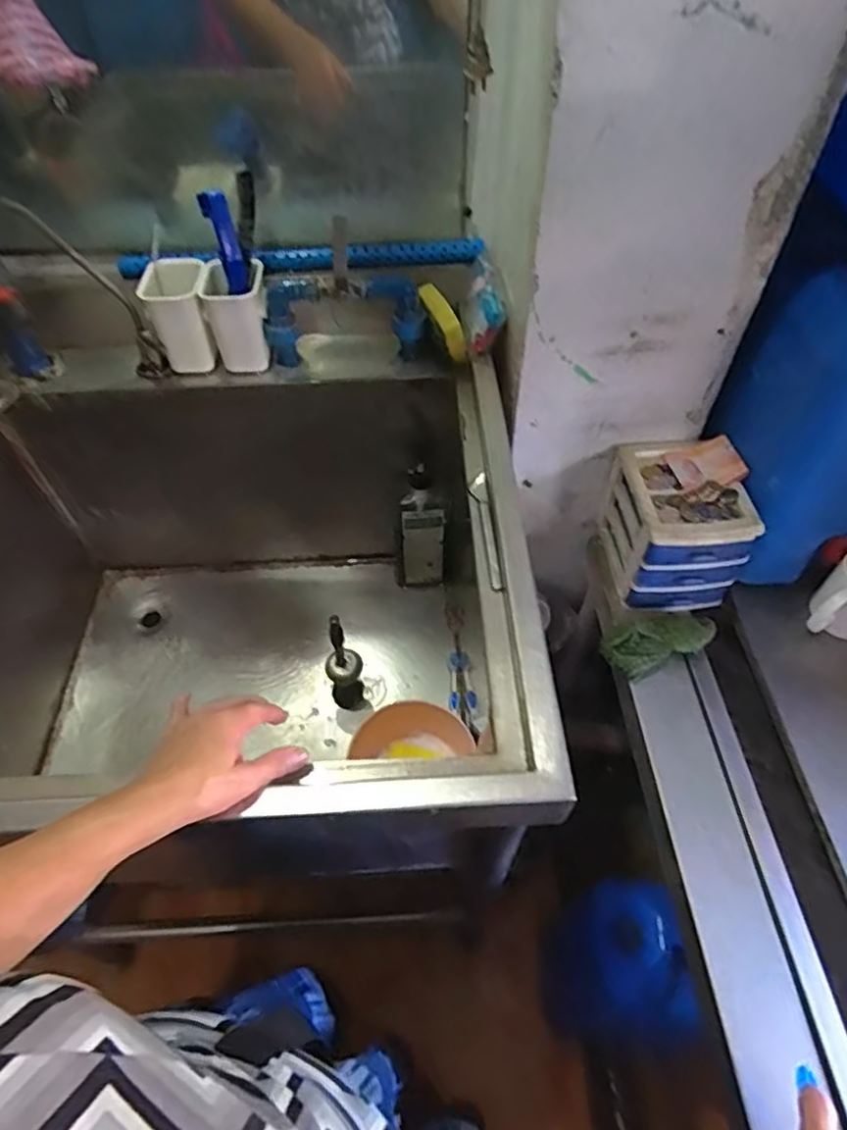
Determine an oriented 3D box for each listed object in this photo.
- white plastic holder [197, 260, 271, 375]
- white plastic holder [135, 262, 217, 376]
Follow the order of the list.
[{"bbox_3d":[-0.232,-0.309,0.829,0.071,0.121,0.077,-3,53,-1],"label":"white plastic holder"},{"bbox_3d":[-0.303,-0.309,0.826,0.073,0.117,0.082,-6,53,-4],"label":"white plastic holder"}]

